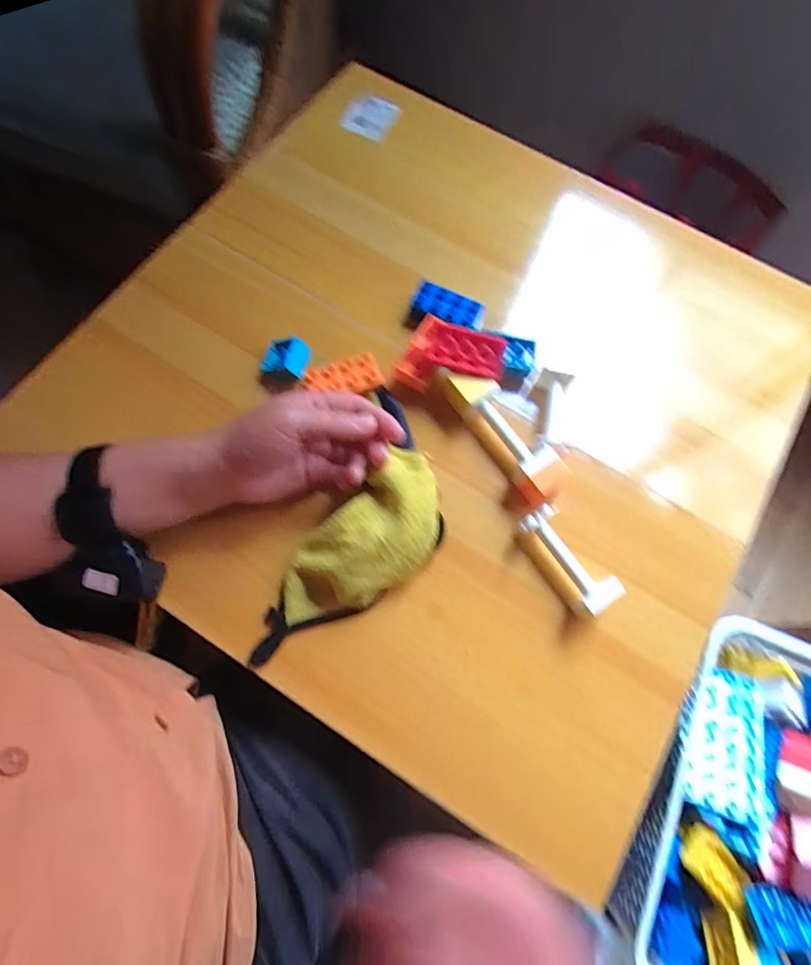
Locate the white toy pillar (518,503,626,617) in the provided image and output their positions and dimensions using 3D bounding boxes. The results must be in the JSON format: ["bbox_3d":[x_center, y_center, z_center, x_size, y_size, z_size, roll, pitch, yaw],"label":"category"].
[{"bbox_3d":[0.126,0.060,0.377,0.032,0.032,0.086,-32,76,-12],"label":"white toy pillar"}]

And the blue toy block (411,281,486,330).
[{"bbox_3d":[0.039,-0.159,0.445,0.067,0.018,0.027,22,72,5],"label":"blue toy block"}]

